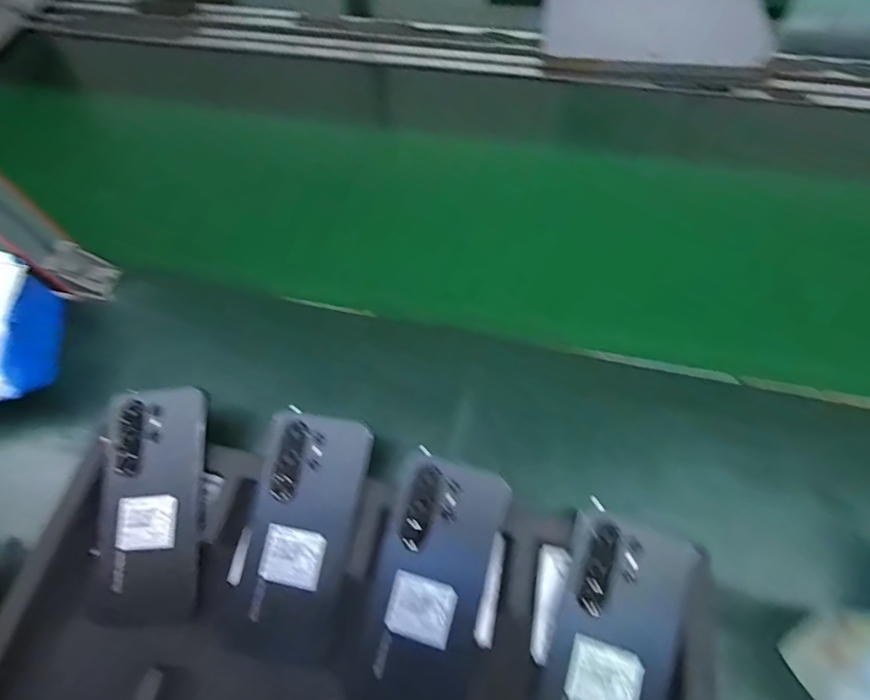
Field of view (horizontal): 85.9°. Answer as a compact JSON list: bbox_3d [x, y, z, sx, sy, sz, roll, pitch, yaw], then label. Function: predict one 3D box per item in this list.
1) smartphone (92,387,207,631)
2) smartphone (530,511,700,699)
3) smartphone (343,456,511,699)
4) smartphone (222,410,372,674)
[{"bbox_3d":[-0.218,0.116,0.358,0.079,0.009,0.169,-5,76,1],"label":"smartphone"},{"bbox_3d":[0.114,0.200,0.303,0.079,0.010,0.166,19,74,11],"label":"smartphone"},{"bbox_3d":[-0.002,0.166,0.329,0.081,0.013,0.166,13,78,10],"label":"smartphone"},{"bbox_3d":[-0.101,0.135,0.346,0.079,0.007,0.170,9,77,8],"label":"smartphone"}]

